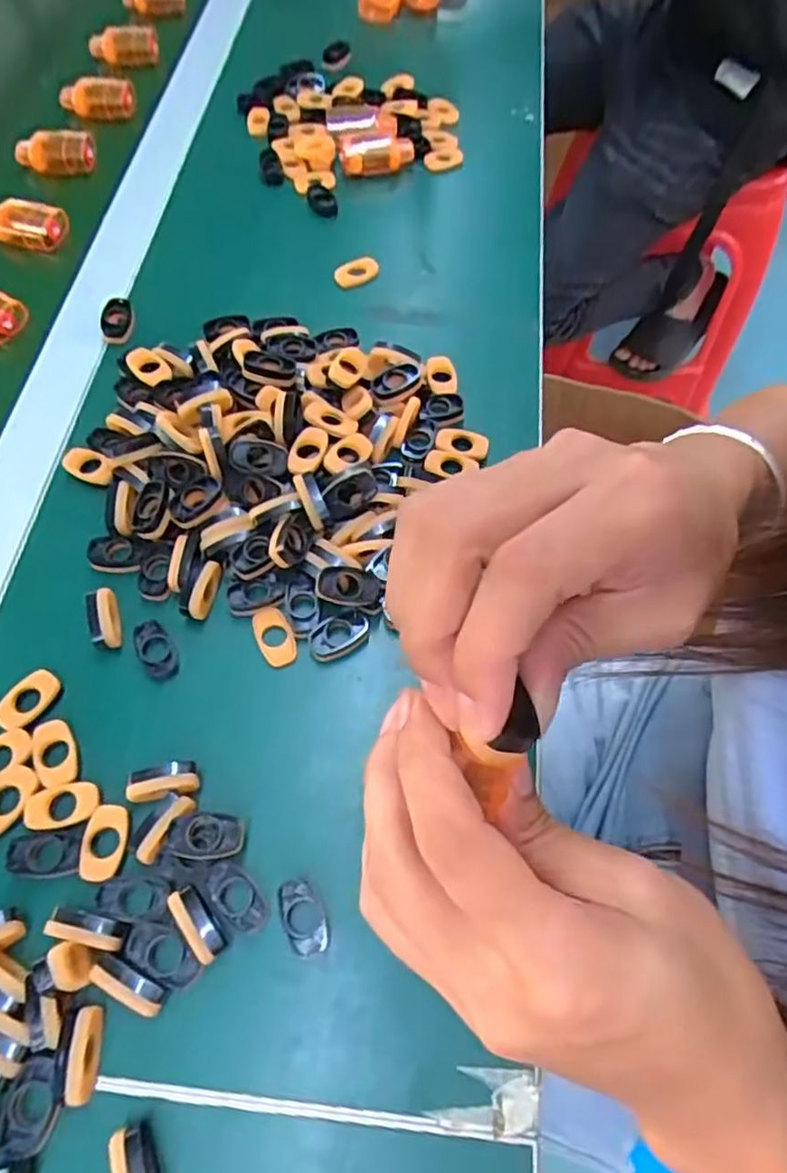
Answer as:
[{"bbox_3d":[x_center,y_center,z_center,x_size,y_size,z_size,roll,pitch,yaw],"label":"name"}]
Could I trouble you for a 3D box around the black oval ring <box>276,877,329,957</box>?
[{"bbox_3d":[-0.040,0.146,0.302,0.017,0.008,0.033,-19,66,-11],"label":"black oval ring"}]

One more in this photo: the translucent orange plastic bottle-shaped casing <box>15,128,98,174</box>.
[{"bbox_3d":[-0.273,-0.351,0.547,0.061,0.024,0.030,-9,65,-6],"label":"translucent orange plastic bottle-shaped casing"}]

